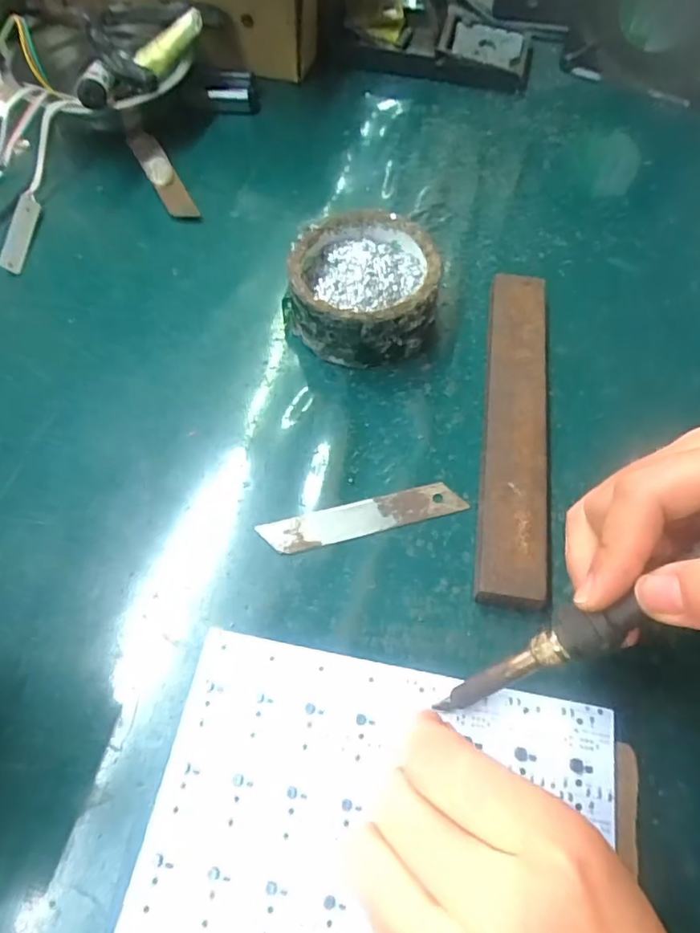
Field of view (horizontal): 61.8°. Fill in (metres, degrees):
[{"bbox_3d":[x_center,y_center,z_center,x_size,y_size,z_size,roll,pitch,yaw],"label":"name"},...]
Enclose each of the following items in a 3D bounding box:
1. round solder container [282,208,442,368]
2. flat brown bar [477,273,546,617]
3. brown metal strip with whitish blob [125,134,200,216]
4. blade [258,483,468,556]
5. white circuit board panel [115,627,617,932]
[{"bbox_3d":[0.006,-0.100,0.333,0.083,0.045,0.078,0,61,0],"label":"round solder container"},{"bbox_3d":[0.085,-0.022,0.307,0.031,0.018,0.196,8,61,4],"label":"flat brown bar"},{"bbox_3d":[-0.130,-0.201,0.404,0.019,0.009,0.093,-24,64,-13],"label":"brown metal strip with whitish blob"},{"bbox_3d":[0.007,0.025,0.288,0.099,0.004,0.018,-13,62,-8],"label":"blade"},{"bbox_3d":[0.010,0.138,0.214,0.165,0.004,0.125,10,61,5],"label":"white circuit board panel"}]

